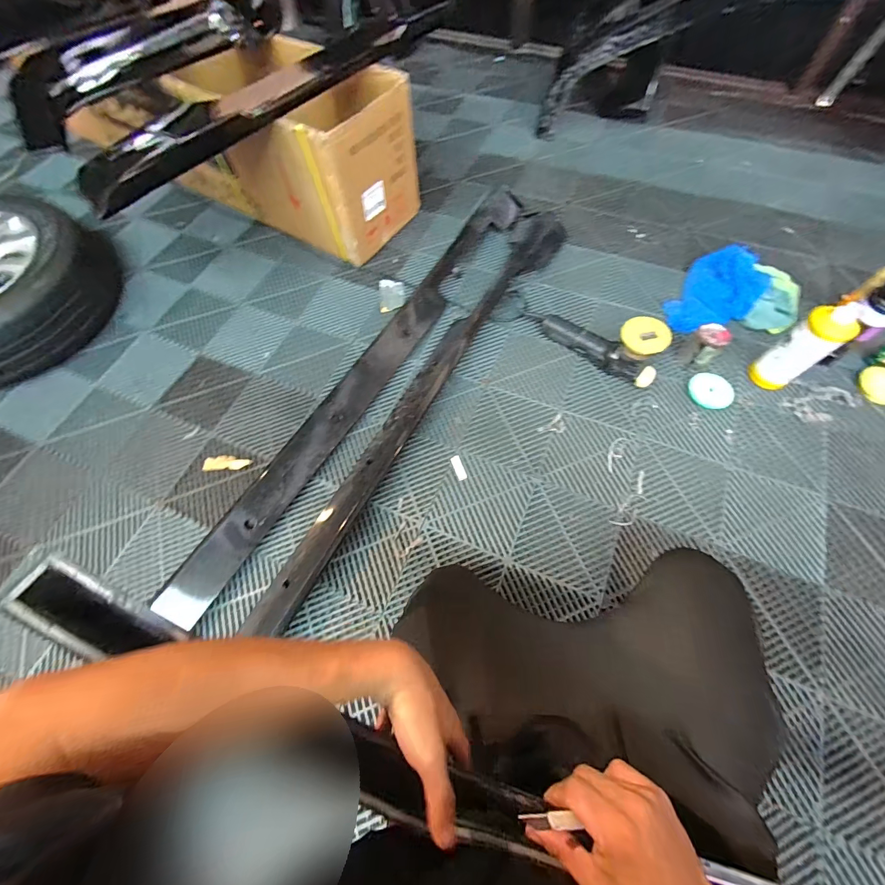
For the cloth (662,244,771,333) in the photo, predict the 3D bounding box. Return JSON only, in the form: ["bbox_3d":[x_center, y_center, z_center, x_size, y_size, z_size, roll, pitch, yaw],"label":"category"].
[{"bbox_3d":[0.752,-0.419,1.023,0.187,0.083,0.316,35,72,17],"label":"cloth"}]

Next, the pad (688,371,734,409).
[{"bbox_3d":[0.657,-0.125,0.926,0.093,0.024,0.100,-42,70,-15],"label":"pad"}]

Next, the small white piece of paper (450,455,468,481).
[{"bbox_3d":[0.039,0.060,0.885,0.023,0.006,0.062,-20,66,-6],"label":"small white piece of paper"}]

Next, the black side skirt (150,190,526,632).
[{"bbox_3d":[-0.162,-0.228,0.997,0.121,0.064,1.444,28,70,15],"label":"black side skirt"}]

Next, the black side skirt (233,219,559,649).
[{"bbox_3d":[-0.024,-0.167,0.959,0.138,0.069,1.328,28,70,15],"label":"black side skirt"}]

